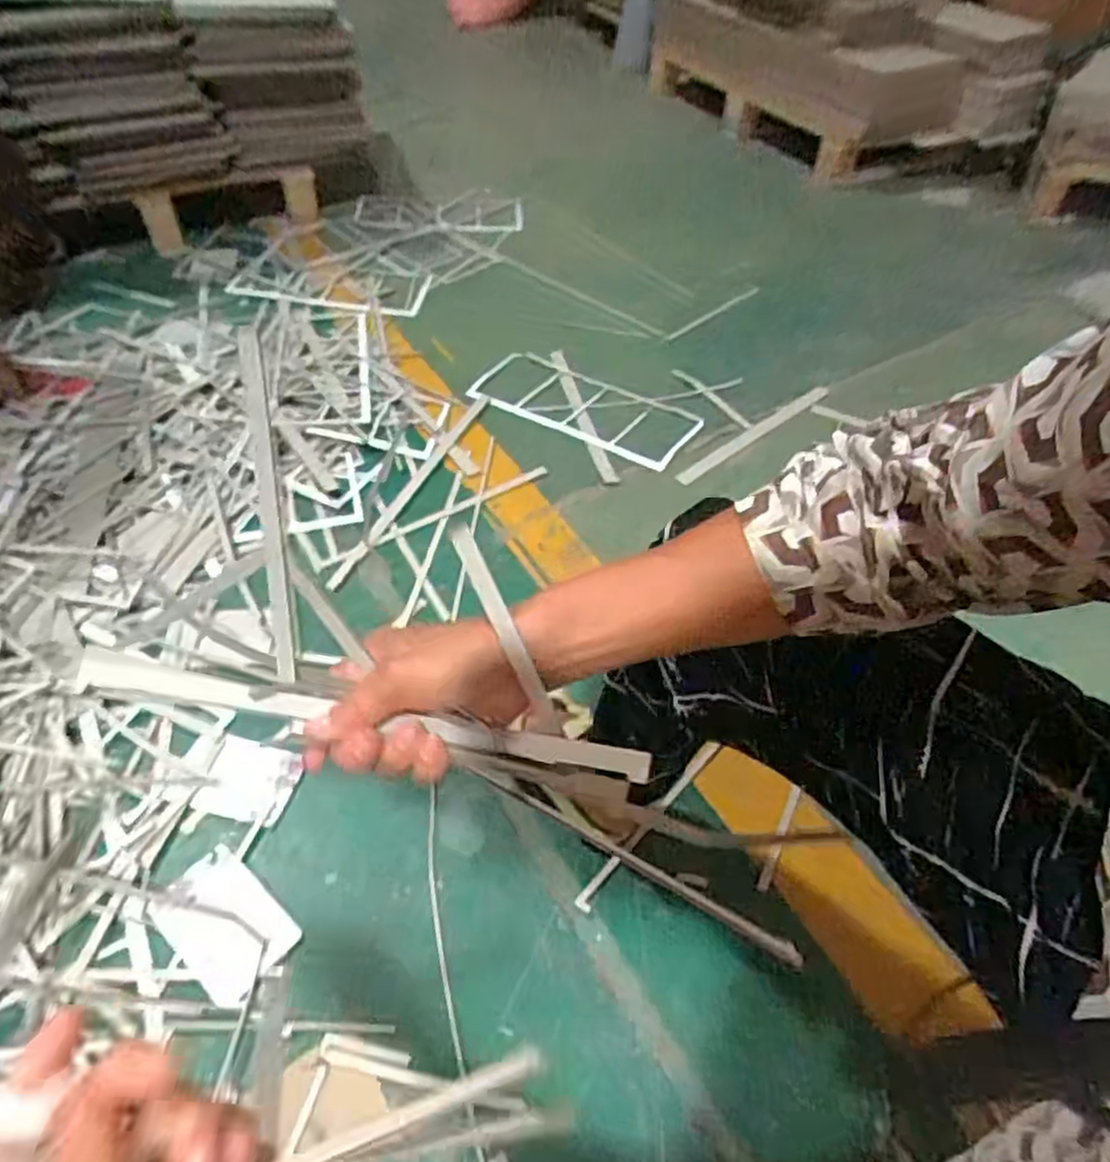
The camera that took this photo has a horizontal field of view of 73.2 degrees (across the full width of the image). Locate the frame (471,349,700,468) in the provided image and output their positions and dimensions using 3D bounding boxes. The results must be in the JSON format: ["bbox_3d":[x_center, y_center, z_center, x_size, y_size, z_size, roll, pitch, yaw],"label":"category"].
[{"bbox_3d":[0.053,-0.314,1.339,0.399,0.016,0.168,27,53,19],"label":"frame"}]

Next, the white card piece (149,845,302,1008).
[{"bbox_3d":[-0.333,0.341,0.750,0.138,0.010,0.094,33,53,23],"label":"white card piece"}]

